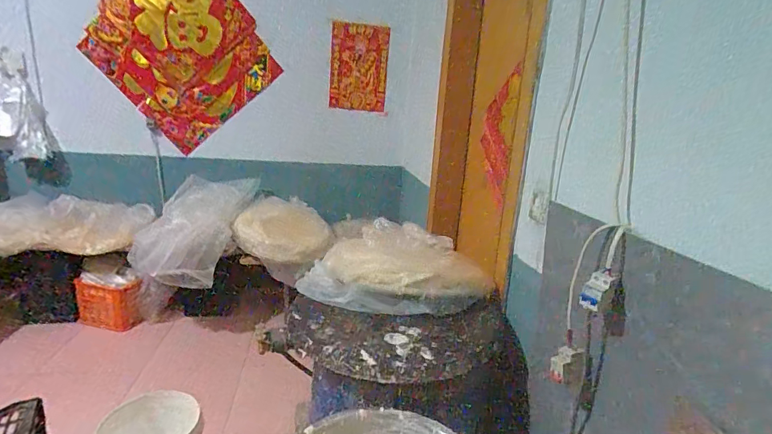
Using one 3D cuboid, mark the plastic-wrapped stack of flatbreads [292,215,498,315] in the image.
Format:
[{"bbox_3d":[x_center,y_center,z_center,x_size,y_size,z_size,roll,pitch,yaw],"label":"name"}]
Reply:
[{"bbox_3d":[0.018,0.170,1.358,0.615,0.227,0.330,9,16,16],"label":"plastic-wrapped stack of flatbreads"}]

